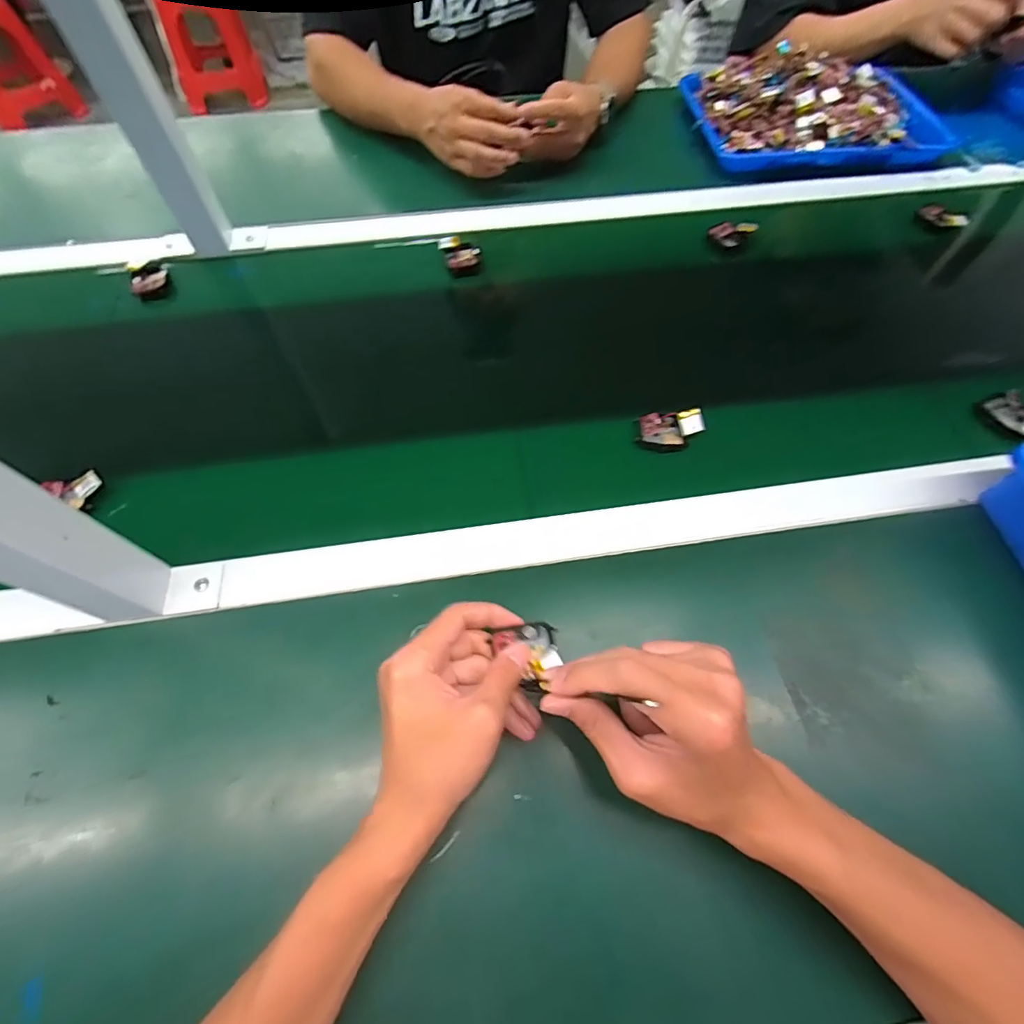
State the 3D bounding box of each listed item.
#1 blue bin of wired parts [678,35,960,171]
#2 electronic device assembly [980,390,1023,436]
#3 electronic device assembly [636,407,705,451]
[{"bbox_3d":[0.434,-0.576,0.697,0.342,0.069,0.215,0,59,-3],"label":"blue bin of wired parts"},{"bbox_3d":[0.476,-0.091,0.462,0.010,0.027,0.059,-16,62,-12],"label":"electronic device assembly"},{"bbox_3d":[0.146,-0.076,0.450,0.055,0.027,0.032,11,59,3],"label":"electronic device assembly"}]

